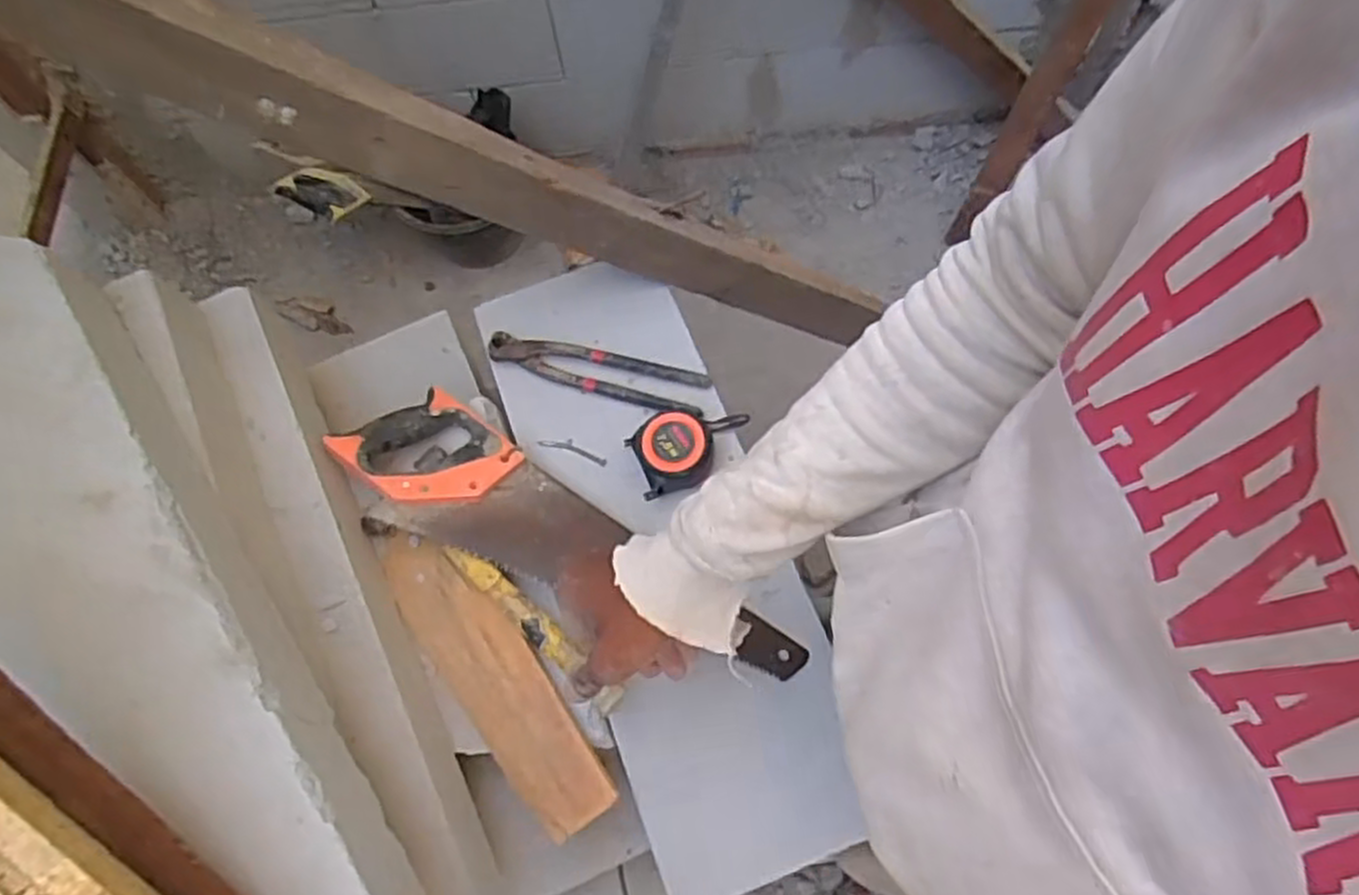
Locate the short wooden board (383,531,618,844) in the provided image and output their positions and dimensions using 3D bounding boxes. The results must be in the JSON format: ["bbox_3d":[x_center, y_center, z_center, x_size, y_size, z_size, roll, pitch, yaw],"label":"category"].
[{"bbox_3d":[-0.159,0.184,0.666,0.080,0.020,0.288,-45,67,7],"label":"short wooden board"}]

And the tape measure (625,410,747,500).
[{"bbox_3d":[0.012,0.001,0.738,0.115,0.042,0.075,-14,67,-3],"label":"tape measure"}]

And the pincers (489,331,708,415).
[{"bbox_3d":[-0.082,-0.072,0.785,0.215,0.019,0.048,12,69,8],"label":"pincers"}]

